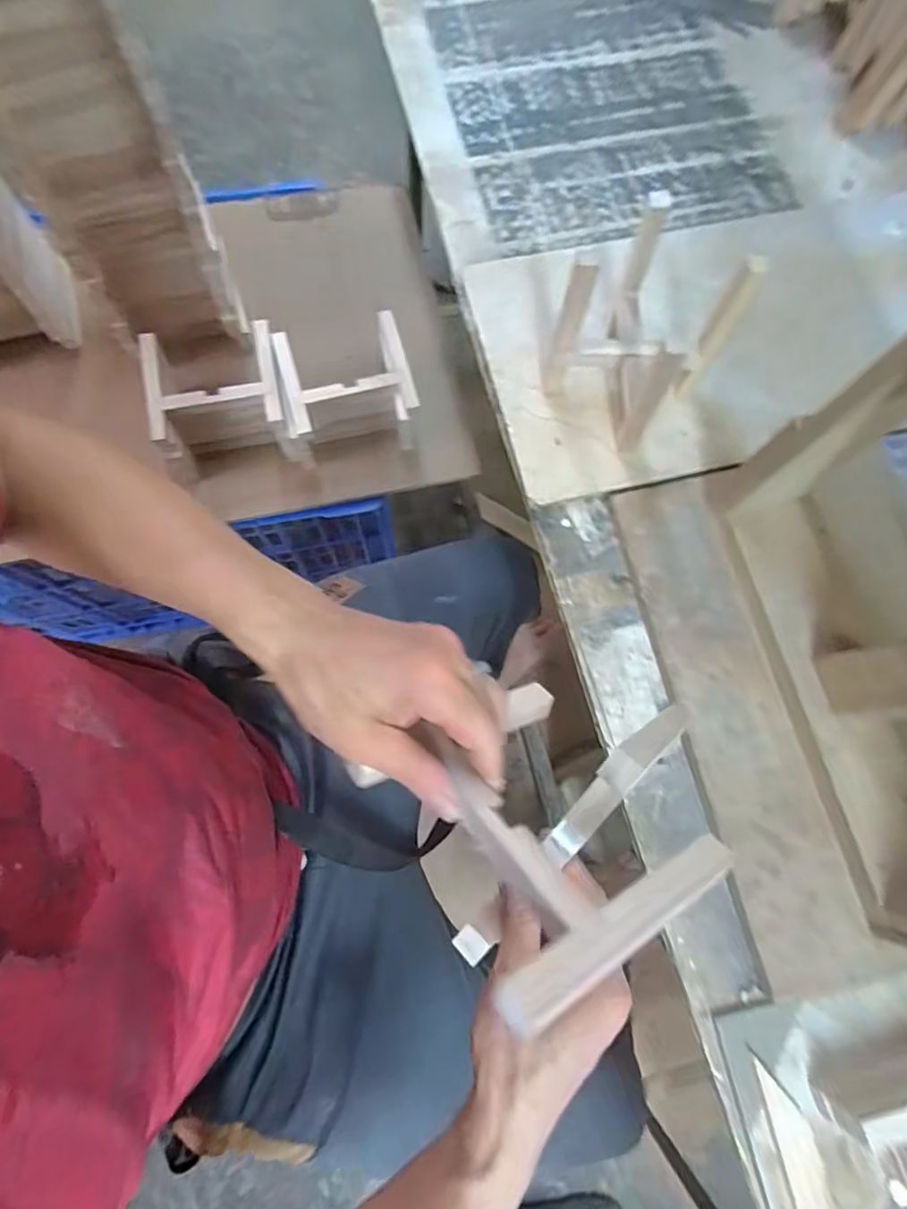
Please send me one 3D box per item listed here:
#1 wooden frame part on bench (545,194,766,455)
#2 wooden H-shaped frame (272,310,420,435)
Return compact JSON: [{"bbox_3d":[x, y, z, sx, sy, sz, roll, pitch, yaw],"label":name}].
[{"bbox_3d":[0.175,-0.247,0.526,0.124,0.145,0.123,41,77,7],"label":"wooden frame part on bench"},{"bbox_3d":[-0.140,-0.297,0.727,0.168,0.043,0.147,-15,89,-14],"label":"wooden H-shaped frame"}]

